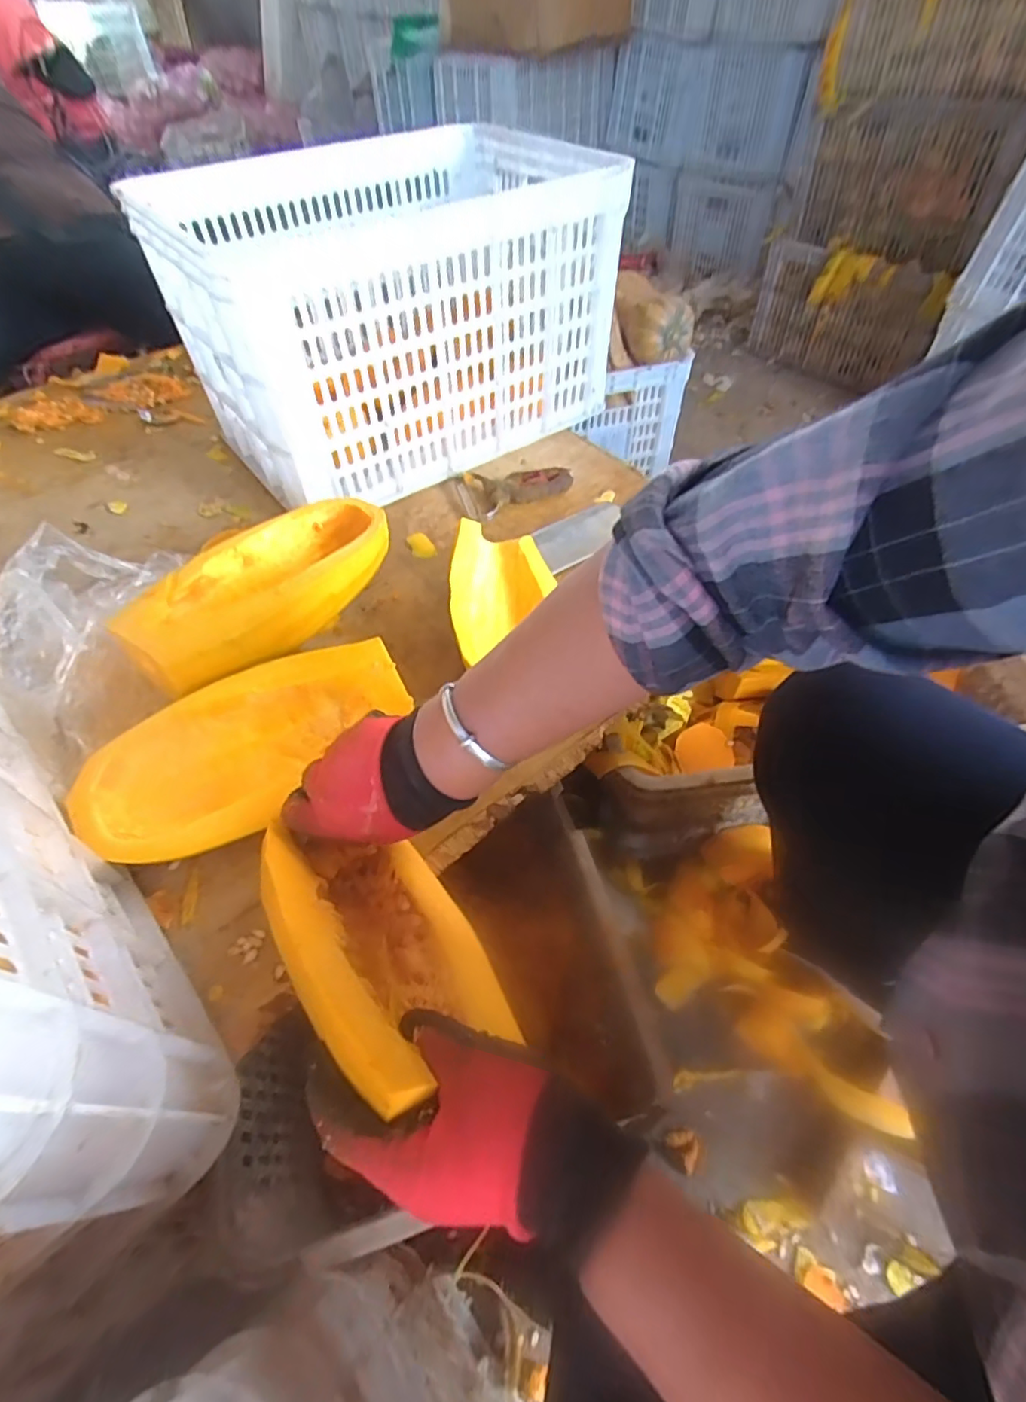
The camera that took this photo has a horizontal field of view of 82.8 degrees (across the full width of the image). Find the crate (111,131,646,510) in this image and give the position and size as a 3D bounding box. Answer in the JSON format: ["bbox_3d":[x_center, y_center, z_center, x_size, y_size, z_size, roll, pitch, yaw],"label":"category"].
[{"bbox_3d":[-0.154,-0.533,0.805,0.530,0.285,0.370,-32,58,-20],"label":"crate"}]

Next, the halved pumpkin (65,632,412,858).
[{"bbox_3d":[-0.224,0.031,0.506,0.278,0.054,0.131,-36,88,-16],"label":"halved pumpkin"}]

